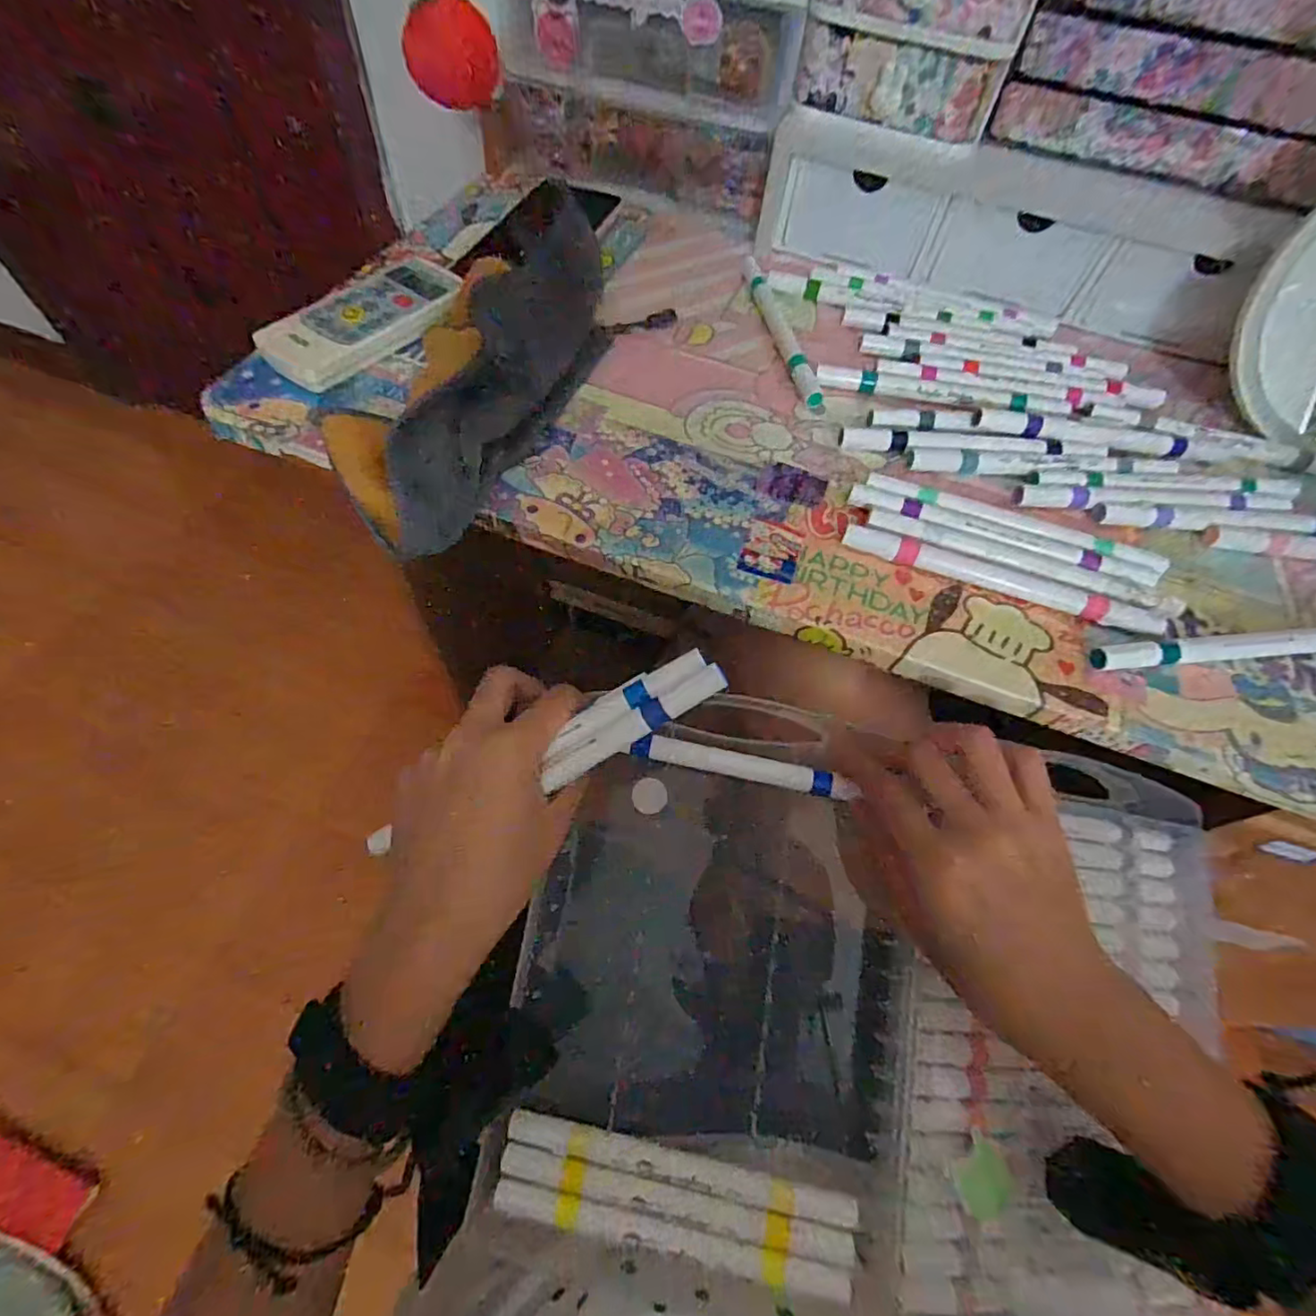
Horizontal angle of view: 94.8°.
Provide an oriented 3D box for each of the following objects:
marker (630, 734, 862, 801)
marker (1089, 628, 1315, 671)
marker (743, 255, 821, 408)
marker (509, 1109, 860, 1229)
[{"bbox_3d":[0.043,0.057,0.321,0.114,0.010,0.012,11,61,9],"label":"marker"},{"bbox_3d":[0.296,-0.006,0.301,0.165,0.013,0.013,-4,60,-7],"label":"marker"},{"bbox_3d":[0.083,-0.234,0.417,0.014,0.011,0.172,-7,60,-9],"label":"marker"},{"bbox_3d":[0.010,0.238,0.282,0.161,0.010,0.012,12,59,2],"label":"marker"}]

